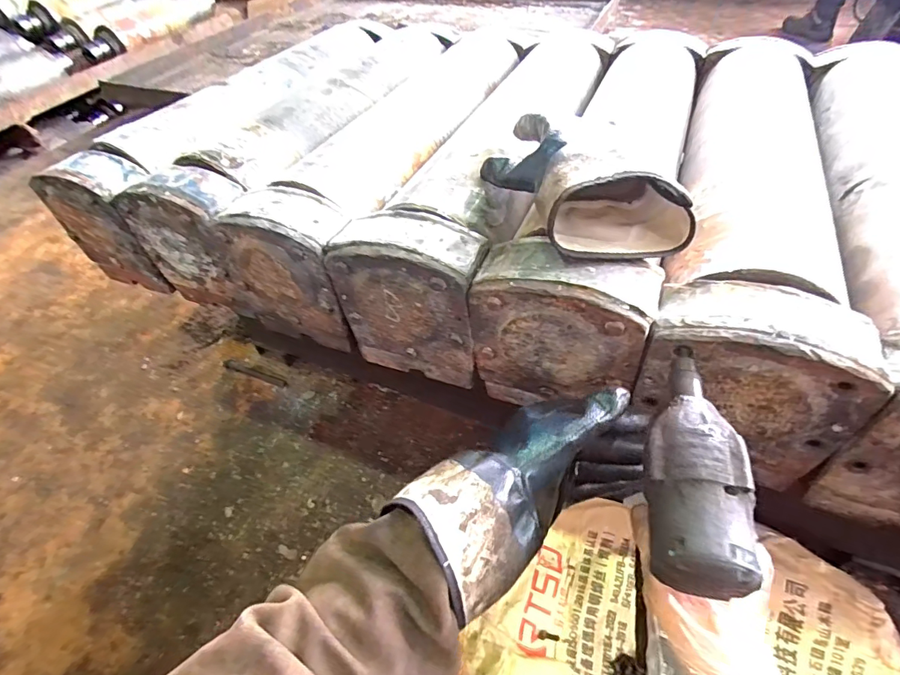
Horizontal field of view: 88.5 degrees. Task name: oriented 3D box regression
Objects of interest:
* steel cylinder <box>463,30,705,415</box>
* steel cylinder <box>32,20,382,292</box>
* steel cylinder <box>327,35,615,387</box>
[{"bbox_3d":[0.231,-0.238,0.644,0.161,0.149,0.715,16,51,17],"label":"steel cylinder"},{"bbox_3d":[-0.348,-0.386,0.816,0.133,0.162,0.677,16,51,18],"label":"steel cylinder"},{"bbox_3d":[0.083,-0.270,0.684,0.152,0.169,0.693,16,51,18],"label":"steel cylinder"}]

